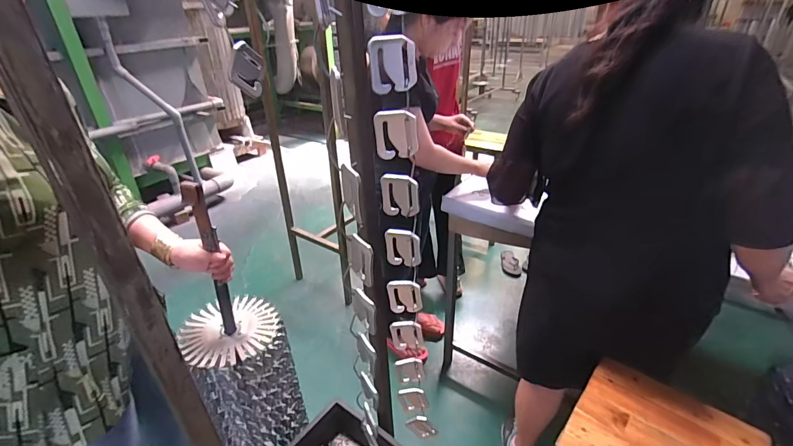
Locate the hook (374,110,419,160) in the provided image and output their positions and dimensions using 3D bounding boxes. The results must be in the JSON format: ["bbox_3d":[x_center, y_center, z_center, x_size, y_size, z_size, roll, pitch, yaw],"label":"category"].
[{"bbox_3d":[0.000,-0.073,0.318,0.035,0.038,0.007,4,34,7],"label":"hook"}]

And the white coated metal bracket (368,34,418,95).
[{"bbox_3d":[-0.002,-0.119,0.287,0.035,0.039,0.006,-2,33,-2],"label":"white coated metal bracket"}]

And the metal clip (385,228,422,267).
[{"bbox_3d":[0.007,0.024,0.377,0.037,0.036,0.009,10,35,16],"label":"metal clip"}]

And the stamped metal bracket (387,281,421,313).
[{"bbox_3d":[0.008,0.078,0.407,0.034,0.038,0.011,4,34,8],"label":"stamped metal bracket"}]

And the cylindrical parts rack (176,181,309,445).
[{"bbox_3d":[-0.350,0.236,0.844,0.186,0.675,0.223,-23,39,-31],"label":"cylindrical parts rack"}]

